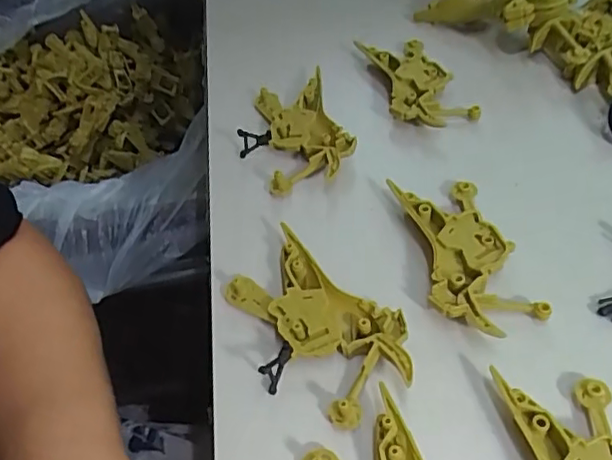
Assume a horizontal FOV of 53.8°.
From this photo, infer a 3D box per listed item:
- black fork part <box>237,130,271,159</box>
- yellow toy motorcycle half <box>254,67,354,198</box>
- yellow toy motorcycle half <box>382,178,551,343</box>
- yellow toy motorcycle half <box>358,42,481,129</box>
[{"bbox_3d":[-0.031,-0.054,0.368,0.020,0.021,0.007,-6,48,-4],"label":"black fork part"},{"bbox_3d":[-0.001,-0.061,0.374,0.051,0.021,0.090,-10,49,-3],"label":"yellow toy motorcycle half"},{"bbox_3d":[0.078,0.012,0.303,0.048,0.017,0.095,-13,49,-5],"label":"yellow toy motorcycle half"},{"bbox_3d":[0.068,-0.101,0.398,0.049,0.020,0.098,-16,49,-8],"label":"yellow toy motorcycle half"}]

